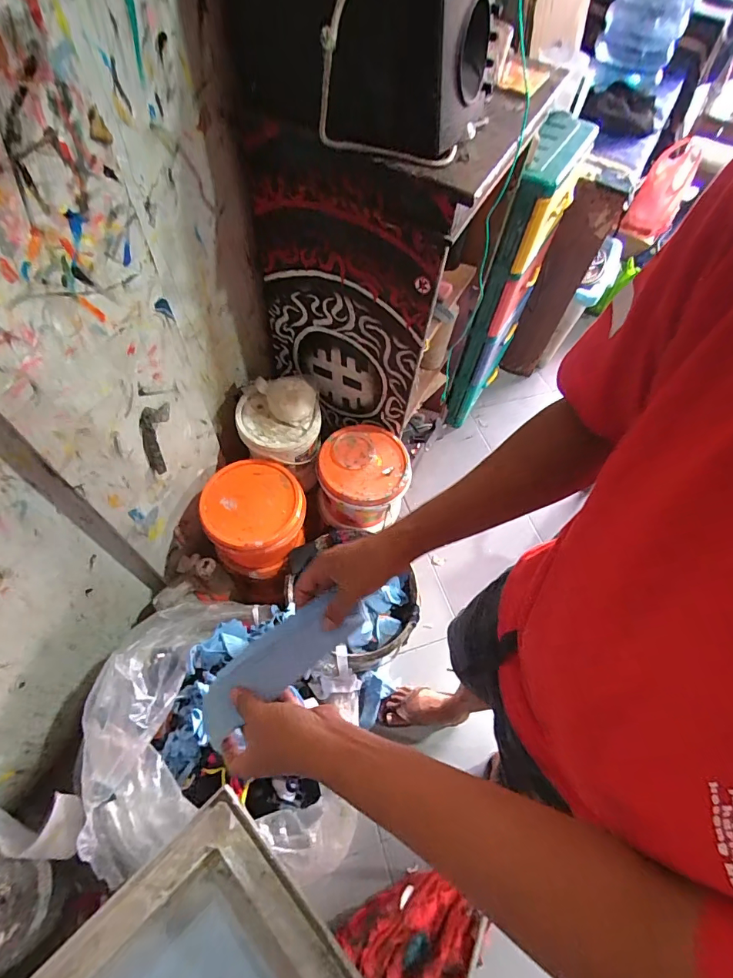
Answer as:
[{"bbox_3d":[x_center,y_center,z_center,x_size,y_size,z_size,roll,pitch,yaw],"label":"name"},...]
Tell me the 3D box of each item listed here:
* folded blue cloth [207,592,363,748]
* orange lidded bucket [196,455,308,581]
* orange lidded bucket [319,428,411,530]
[{"bbox_3d":[-0.084,0.169,0.452,0.171,0.011,0.054,-35,85,-17],"label":"folded blue cloth"},{"bbox_3d":[-0.255,0.069,1.043,0.214,0.184,0.215,2,59,-3],"label":"orange lidded bucket"},{"bbox_3d":[-0.009,-0.016,1.123,0.219,0.187,0.213,2,59,-3],"label":"orange lidded bucket"}]

